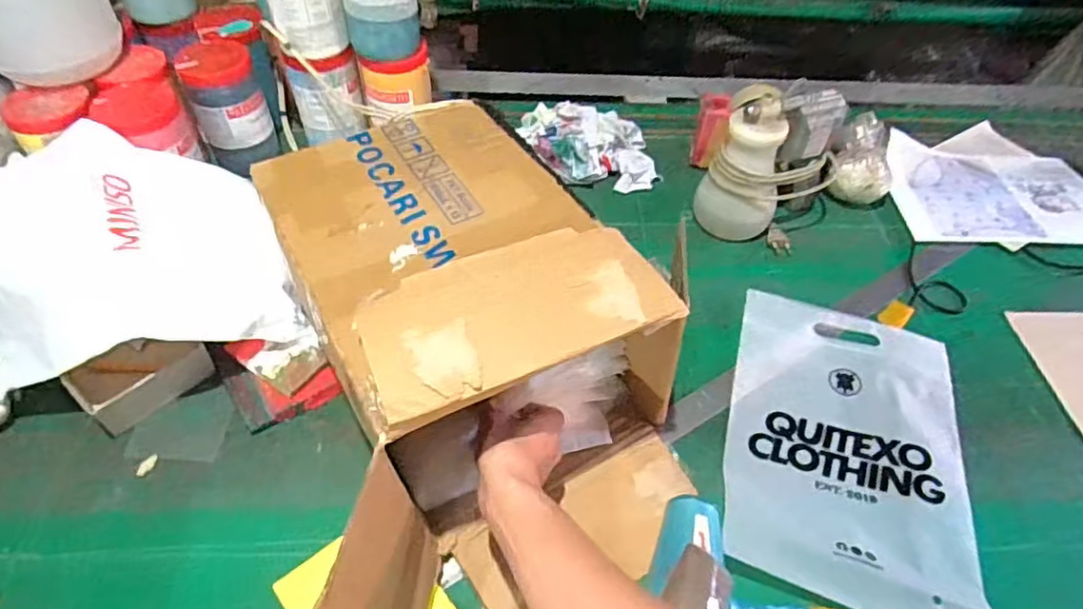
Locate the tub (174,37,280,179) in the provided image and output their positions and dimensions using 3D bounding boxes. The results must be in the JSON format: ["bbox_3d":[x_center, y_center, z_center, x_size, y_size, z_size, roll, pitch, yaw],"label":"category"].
[{"bbox_3d":[-0.455,-0.288,0.920,0.094,0.164,0.118,-16,53,-16],"label":"tub"}]

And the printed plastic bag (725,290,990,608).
[{"bbox_3d":[0.331,0.139,0.666,0.245,0.030,0.363,14,51,9],"label":"printed plastic bag"}]

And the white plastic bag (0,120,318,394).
[{"bbox_3d":[-0.456,-0.073,0.688,0.305,0.108,0.305,-17,53,-16],"label":"white plastic bag"}]

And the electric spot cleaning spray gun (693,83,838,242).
[{"bbox_3d":[0.311,-0.194,0.837,0.166,0.192,0.095,-23,55,-21],"label":"electric spot cleaning spray gun"}]

